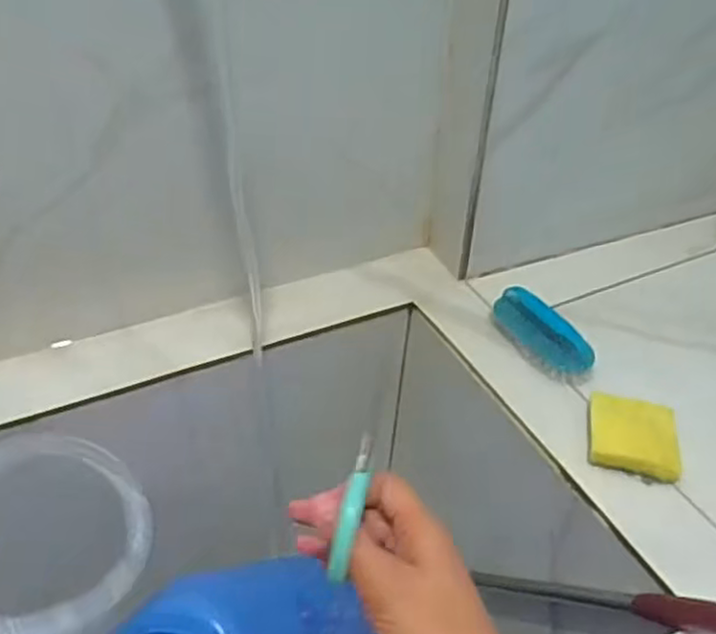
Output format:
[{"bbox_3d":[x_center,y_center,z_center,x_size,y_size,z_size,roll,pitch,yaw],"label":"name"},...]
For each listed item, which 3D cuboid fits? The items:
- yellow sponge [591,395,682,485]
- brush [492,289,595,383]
[{"bbox_3d":[0.240,0.104,0.628,0.075,0.019,0.076,13,42,13],"label":"yellow sponge"},{"bbox_3d":[0.184,0.017,0.720,0.050,0.039,0.118,-23,46,-26],"label":"brush"}]

